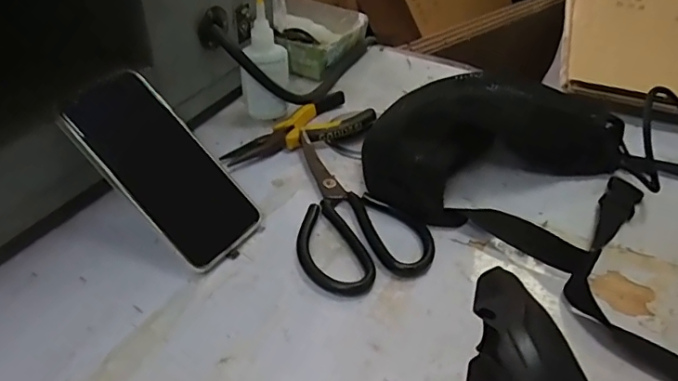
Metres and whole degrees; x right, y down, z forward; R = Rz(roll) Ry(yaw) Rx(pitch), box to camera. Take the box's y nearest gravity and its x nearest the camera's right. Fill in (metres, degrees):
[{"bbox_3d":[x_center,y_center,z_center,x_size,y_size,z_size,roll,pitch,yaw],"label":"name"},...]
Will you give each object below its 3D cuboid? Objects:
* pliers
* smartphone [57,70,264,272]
[{"bbox_3d":[-0.037,-0.058,0.518,0.153,0.022,0.073,-28,48,-31],"label":"pliers"},{"bbox_3d":[-0.136,-0.018,0.407,0.162,0.013,0.080,49,51,0],"label":"smartphone"}]

